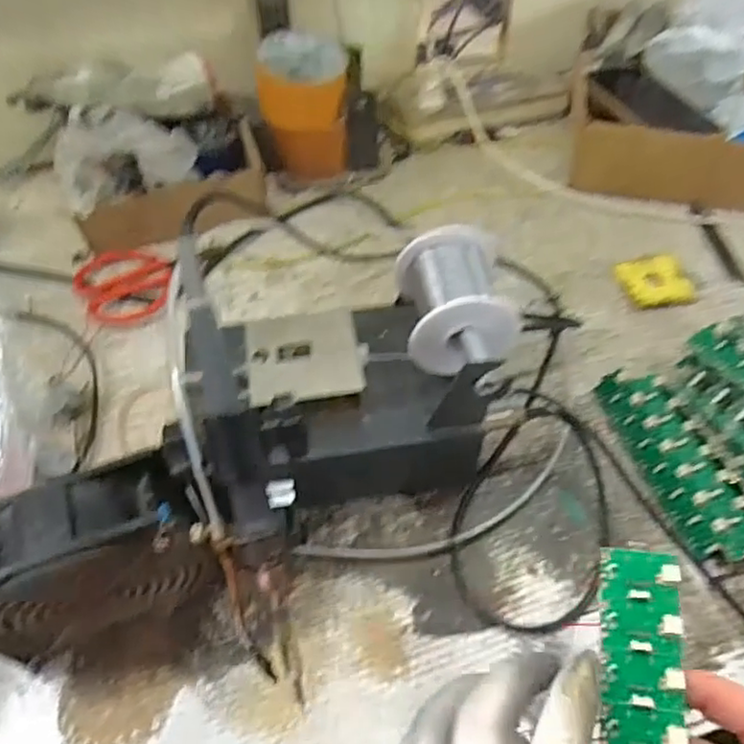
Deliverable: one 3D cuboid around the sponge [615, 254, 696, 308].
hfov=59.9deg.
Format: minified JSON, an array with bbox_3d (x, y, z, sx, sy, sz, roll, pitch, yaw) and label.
[{"bbox_3d":[0.242,-0.079,0.550,0.058,0.010,0.054,-7,56,-5],"label":"sponge"}]

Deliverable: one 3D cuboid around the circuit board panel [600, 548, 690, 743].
[{"bbox_3d":[0.104,0.139,0.248,0.030,0.005,0.136,-2,65,23],"label":"circuit board panel"}]

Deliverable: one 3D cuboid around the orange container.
[{"bbox_3d":[-0.063,-0.250,0.614,0.083,0.099,0.084,0,55,0],"label":"orange container"}]

